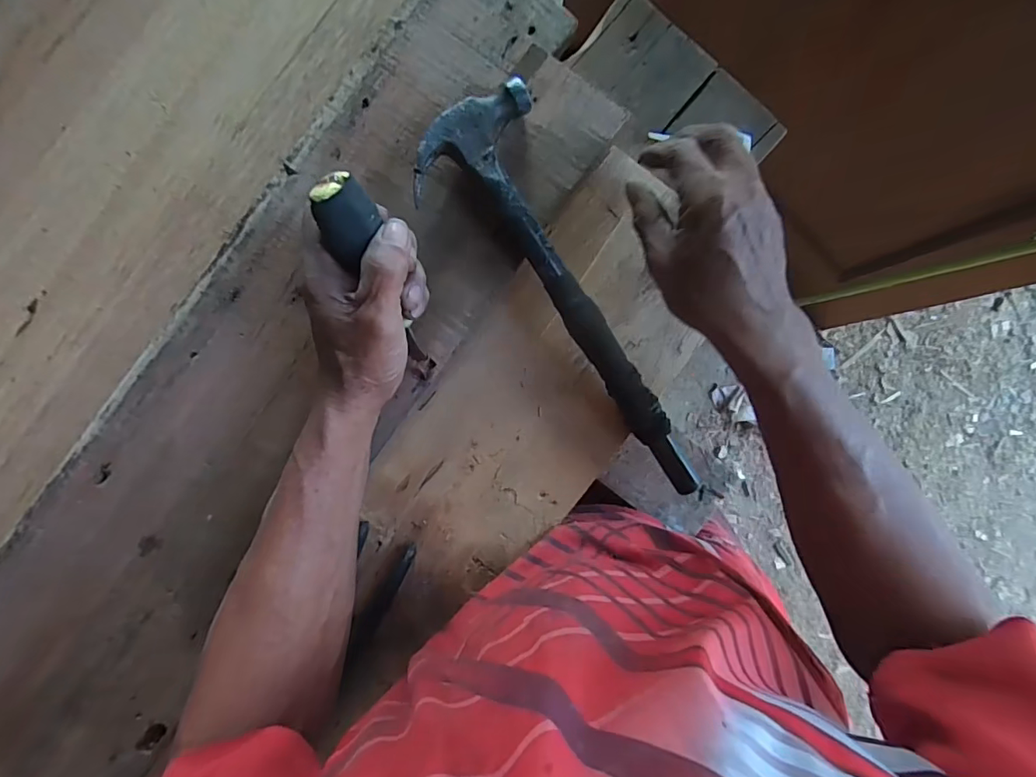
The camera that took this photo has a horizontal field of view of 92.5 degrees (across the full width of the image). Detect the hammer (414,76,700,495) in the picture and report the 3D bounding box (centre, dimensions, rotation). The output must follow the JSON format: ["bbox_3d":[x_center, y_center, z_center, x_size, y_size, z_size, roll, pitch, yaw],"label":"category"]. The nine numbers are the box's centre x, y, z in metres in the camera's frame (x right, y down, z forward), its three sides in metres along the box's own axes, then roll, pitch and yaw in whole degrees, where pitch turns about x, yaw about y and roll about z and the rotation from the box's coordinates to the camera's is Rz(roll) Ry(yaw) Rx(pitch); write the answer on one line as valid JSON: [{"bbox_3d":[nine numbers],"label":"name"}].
[{"bbox_3d":[0.027,-0.054,0.363,0.098,0.037,0.326,-25,90,1],"label":"hammer"}]

